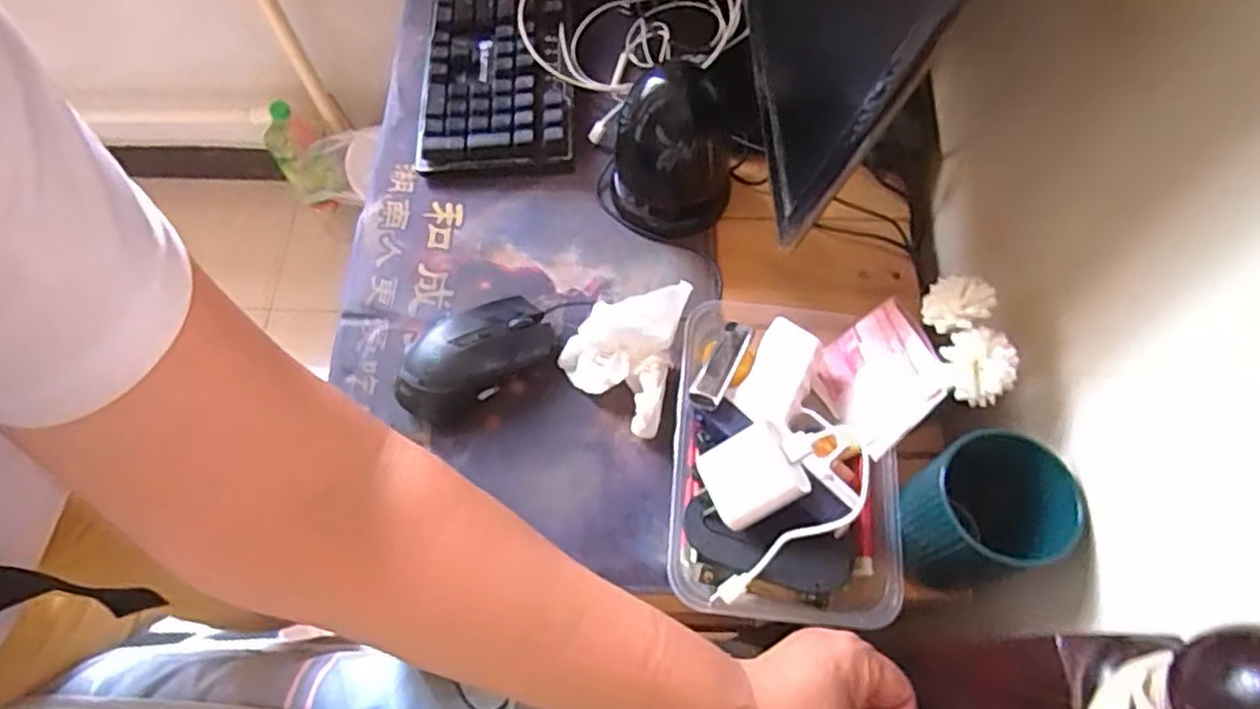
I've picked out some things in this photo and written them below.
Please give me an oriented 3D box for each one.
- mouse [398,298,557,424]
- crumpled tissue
[{"bbox_3d":[-0.110,0.000,0.518,0.110,0.037,0.061,-31,69,-12],"label":"mouse"},{"bbox_3d":[-0.010,-0.001,0.497,0.078,0.070,0.084,15,67,7],"label":"crumpled tissue"}]

